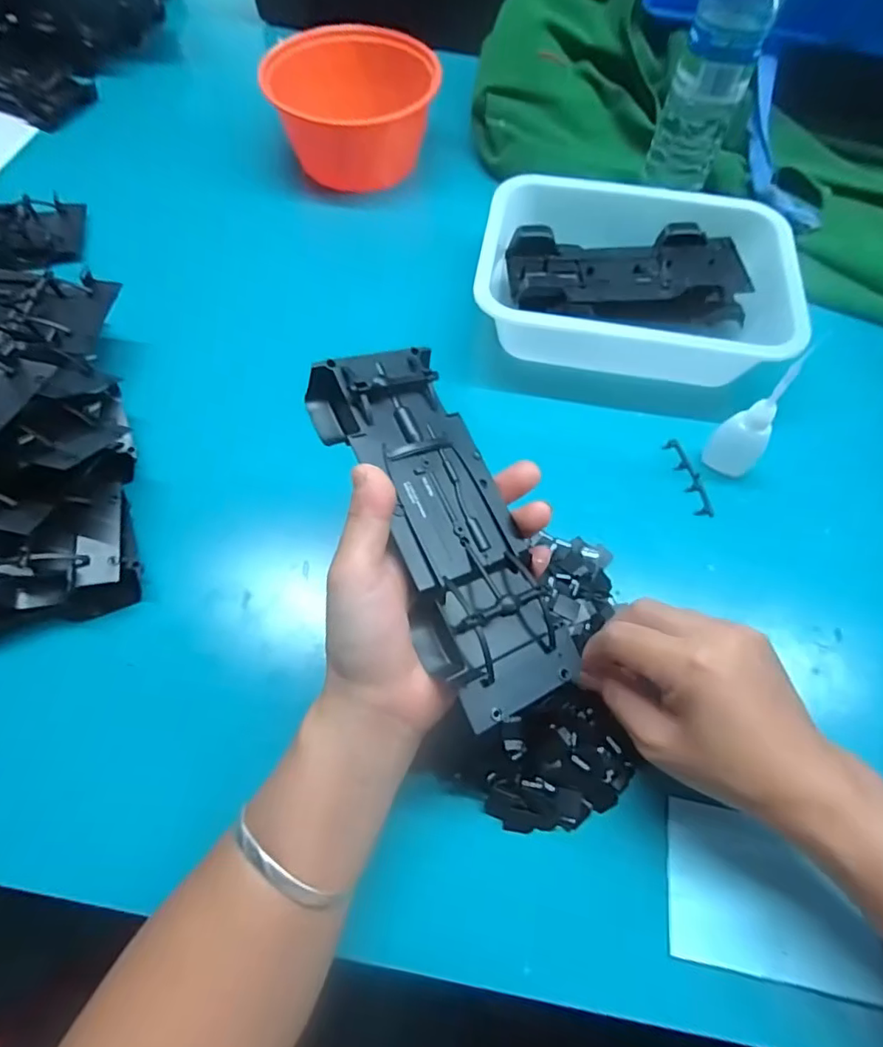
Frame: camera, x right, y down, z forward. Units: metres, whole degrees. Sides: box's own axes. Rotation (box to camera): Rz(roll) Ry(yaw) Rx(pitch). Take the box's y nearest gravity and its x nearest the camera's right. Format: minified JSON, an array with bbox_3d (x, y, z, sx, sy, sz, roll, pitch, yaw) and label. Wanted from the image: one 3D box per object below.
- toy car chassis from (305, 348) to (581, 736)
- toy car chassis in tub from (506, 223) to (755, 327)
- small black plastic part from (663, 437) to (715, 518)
[{"bbox_3d":[0.002,-0.002,0.277,0.073,0.035,0.194,-20,79,-31],"label":"toy car chassis"},{"bbox_3d":[0.157,-0.208,0.470,0.199,0.042,0.092,1,63,0],"label":"toy car chassis in tub"},{"bbox_3d":[0.188,-0.036,0.414,0.015,0.004,0.069,-11,64,-6],"label":"small black plastic part"}]

